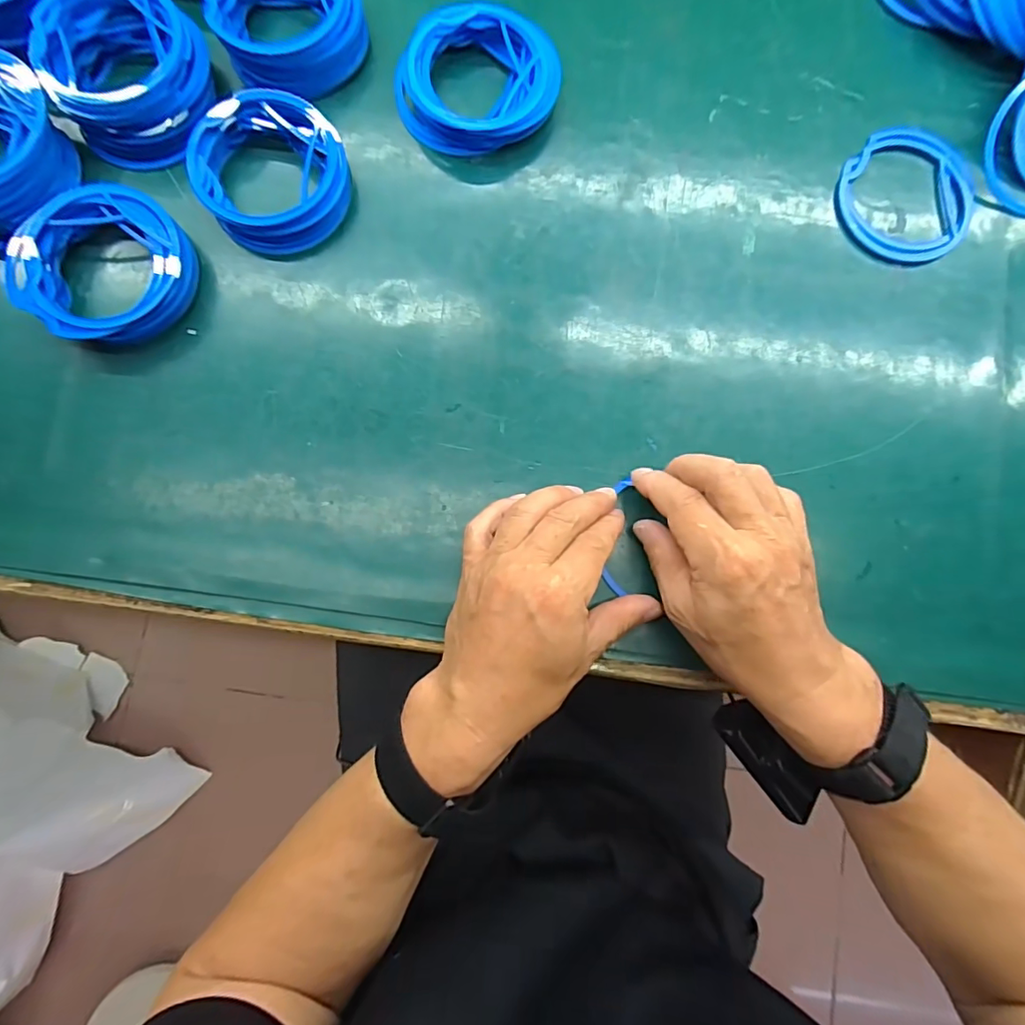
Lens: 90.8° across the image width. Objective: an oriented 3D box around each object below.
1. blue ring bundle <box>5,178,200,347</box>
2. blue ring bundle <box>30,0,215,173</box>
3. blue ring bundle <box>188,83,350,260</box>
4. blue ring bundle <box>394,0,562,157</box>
[{"bbox_3d":[-0.260,-0.157,0.326,0.097,0.026,0.100,0,83,-1],"label":"blue ring bundle"},{"bbox_3d":[-0.255,-0.289,0.338,0.100,0.042,0.104,41,84,4],"label":"blue ring bundle"},{"bbox_3d":[-0.161,-0.229,0.341,0.094,0.028,0.098,0,83,-1],"label":"blue ring bundle"},{"bbox_3d":[-0.027,-0.303,0.353,0.107,0.024,0.089,-23,84,-4],"label":"blue ring bundle"}]

